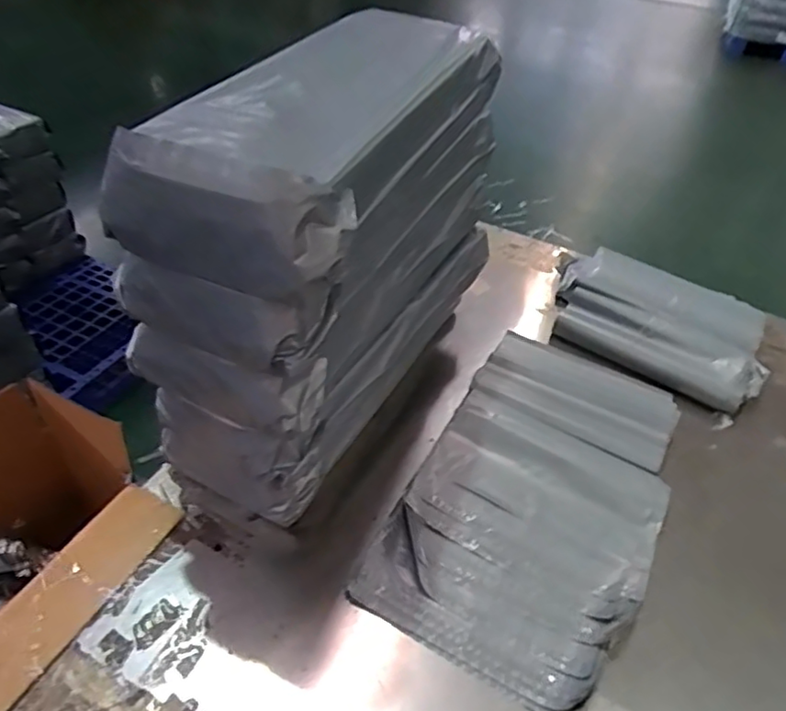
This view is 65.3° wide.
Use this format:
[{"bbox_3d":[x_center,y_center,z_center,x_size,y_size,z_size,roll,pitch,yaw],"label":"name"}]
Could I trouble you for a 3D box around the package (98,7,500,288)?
[{"bbox_3d":[-0.054,-0.298,0.747,0.232,0.104,0.606,18,44,13],"label":"package"}]

